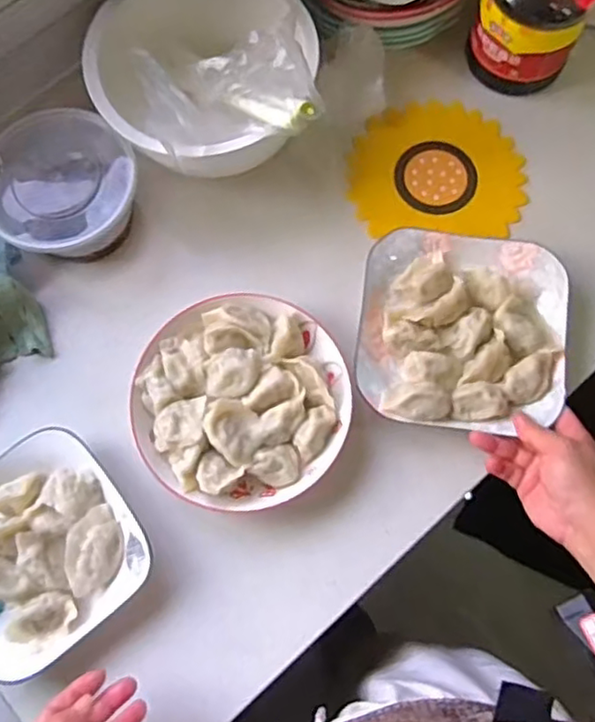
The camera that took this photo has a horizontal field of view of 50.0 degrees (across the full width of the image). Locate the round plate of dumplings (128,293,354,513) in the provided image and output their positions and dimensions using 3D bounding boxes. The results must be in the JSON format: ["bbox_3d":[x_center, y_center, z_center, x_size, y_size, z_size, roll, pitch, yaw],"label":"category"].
[{"bbox_3d":[-0.052,0.034,0.589,0.193,0.038,0.193,0,76,1],"label":"round plate of dumplings"}]

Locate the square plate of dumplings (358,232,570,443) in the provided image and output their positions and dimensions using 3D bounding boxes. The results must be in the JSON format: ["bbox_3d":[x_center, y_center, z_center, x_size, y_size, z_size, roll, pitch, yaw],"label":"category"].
[{"bbox_3d":[0.156,-0.032,0.601,0.189,0.031,0.187,7,76,2],"label":"square plate of dumplings"}]

